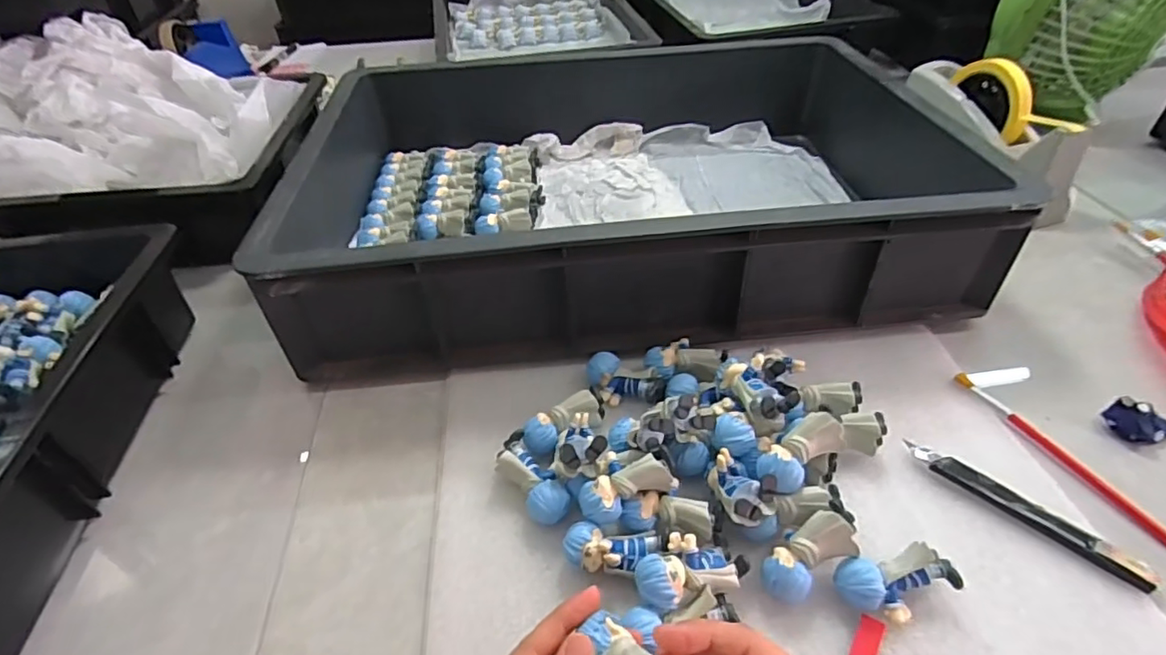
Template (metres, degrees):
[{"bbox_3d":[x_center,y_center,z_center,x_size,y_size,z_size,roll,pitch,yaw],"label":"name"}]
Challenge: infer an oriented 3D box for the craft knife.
[{"bbox_3d":[0.277,0.113,0.373,0.021,0.013,0.137,-33,50,-28],"label":"craft knife"}]

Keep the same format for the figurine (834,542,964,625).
[{"bbox_3d":[0.174,0.146,0.332,0.064,0.027,0.032,-8,43,-5],"label":"figurine"}]

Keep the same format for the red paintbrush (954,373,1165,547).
[{"bbox_3d":[0.330,0.089,0.404,0.008,0.009,0.170,-18,45,-16],"label":"red paintbrush"}]

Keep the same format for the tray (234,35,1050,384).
[{"bbox_3d":[0.034,-0.150,0.599,0.571,0.129,0.408,-7,41,-3],"label":"tray"}]

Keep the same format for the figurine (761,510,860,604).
[{"bbox_3d":[0.126,0.129,0.335,0.058,0.020,0.031,-38,49,-10],"label":"figurine"}]

